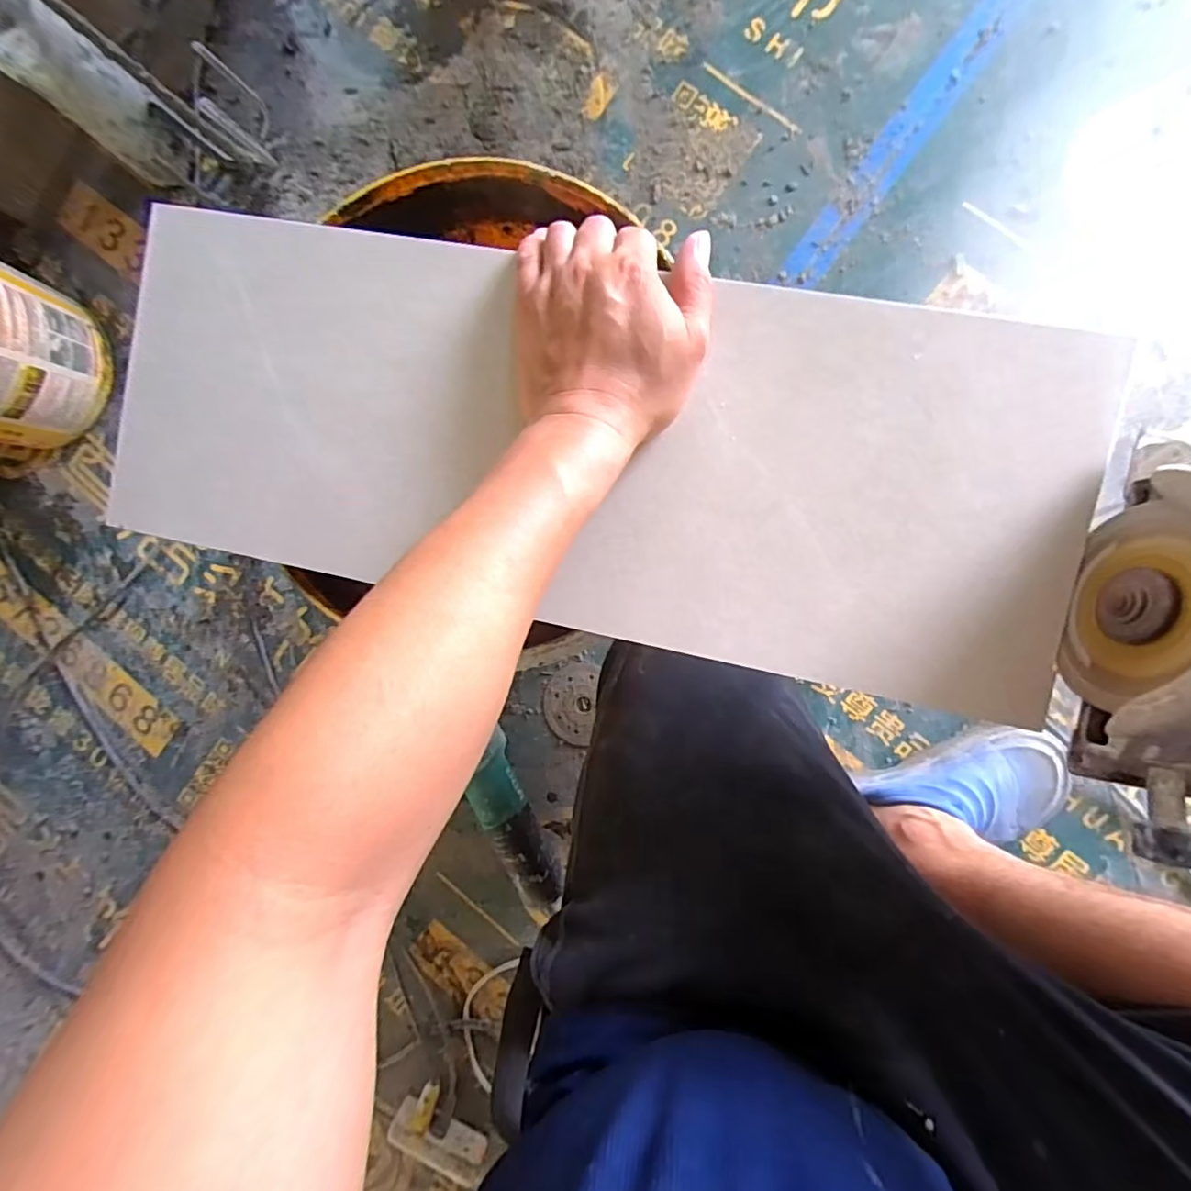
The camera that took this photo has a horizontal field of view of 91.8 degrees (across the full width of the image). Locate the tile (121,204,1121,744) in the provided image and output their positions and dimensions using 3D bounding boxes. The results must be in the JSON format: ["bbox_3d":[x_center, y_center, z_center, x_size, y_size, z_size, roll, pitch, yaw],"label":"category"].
[{"bbox_3d":[-0.024,-0.088,0.338,0.565,0.013,0.204,12,95,8],"label":"tile"}]

